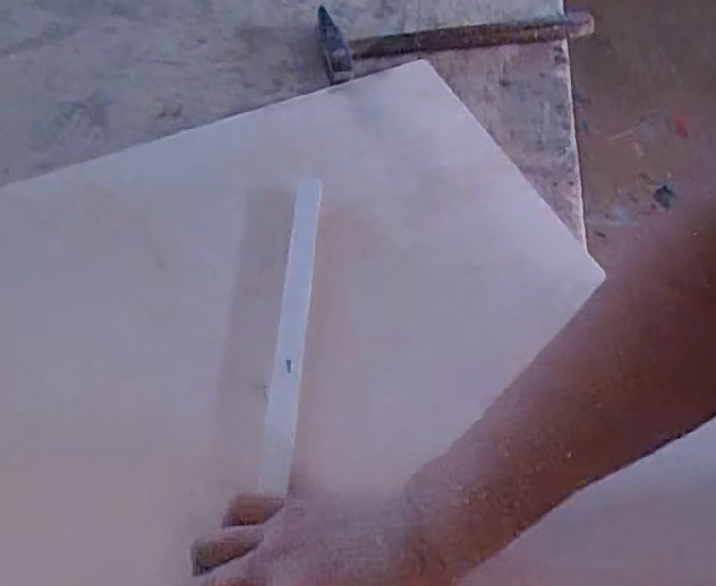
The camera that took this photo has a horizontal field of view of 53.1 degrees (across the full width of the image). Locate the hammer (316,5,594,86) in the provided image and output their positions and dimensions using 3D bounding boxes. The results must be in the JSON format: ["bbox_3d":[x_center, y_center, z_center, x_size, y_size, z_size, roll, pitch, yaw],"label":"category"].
[{"bbox_3d":[0.087,-0.234,0.638,0.257,0.030,0.067,-16,57,-14],"label":"hammer"}]

